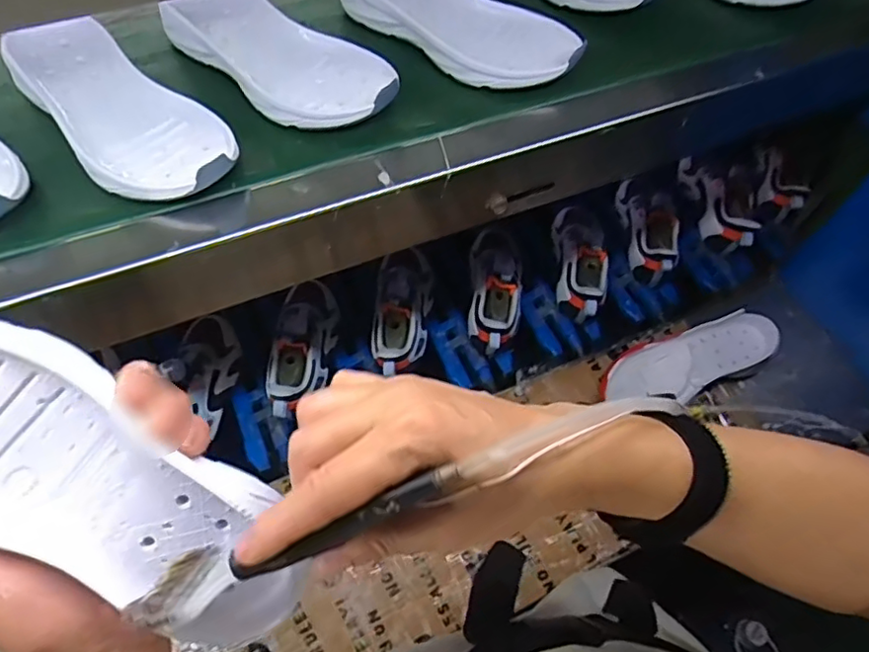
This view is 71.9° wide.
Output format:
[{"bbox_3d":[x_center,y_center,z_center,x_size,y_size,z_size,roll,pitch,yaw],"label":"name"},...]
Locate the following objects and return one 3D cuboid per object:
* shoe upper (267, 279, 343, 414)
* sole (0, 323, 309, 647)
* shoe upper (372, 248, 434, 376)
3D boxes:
[{"bbox_3d":[-0.170,0.024,0.768,0.070,0.076,0.211,7,45,0],"label":"shoe upper"},{"bbox_3d":[-0.150,0.068,0.252,0.216,0.037,0.081,42,62,-21],"label":"sole"},{"bbox_3d":[-0.040,-0.027,0.803,0.075,0.088,0.198,2,62,-2],"label":"shoe upper"}]

